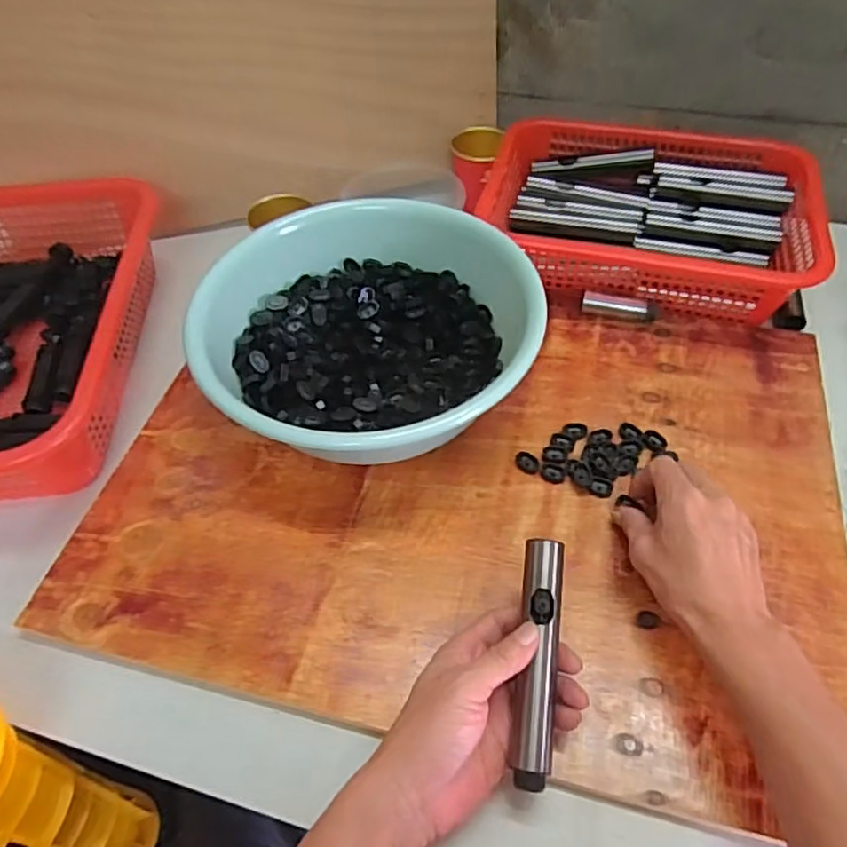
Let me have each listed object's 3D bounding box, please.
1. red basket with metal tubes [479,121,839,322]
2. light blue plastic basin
[{"bbox_3d":[0.238,-0.228,0.691,0.325,0.069,0.225,11,55,11],"label":"red basket with metal tubes"},{"bbox_3d":[-0.053,-0.083,0.587,0.281,0.094,0.272,-2,53,2],"label":"light blue plastic basin"}]

